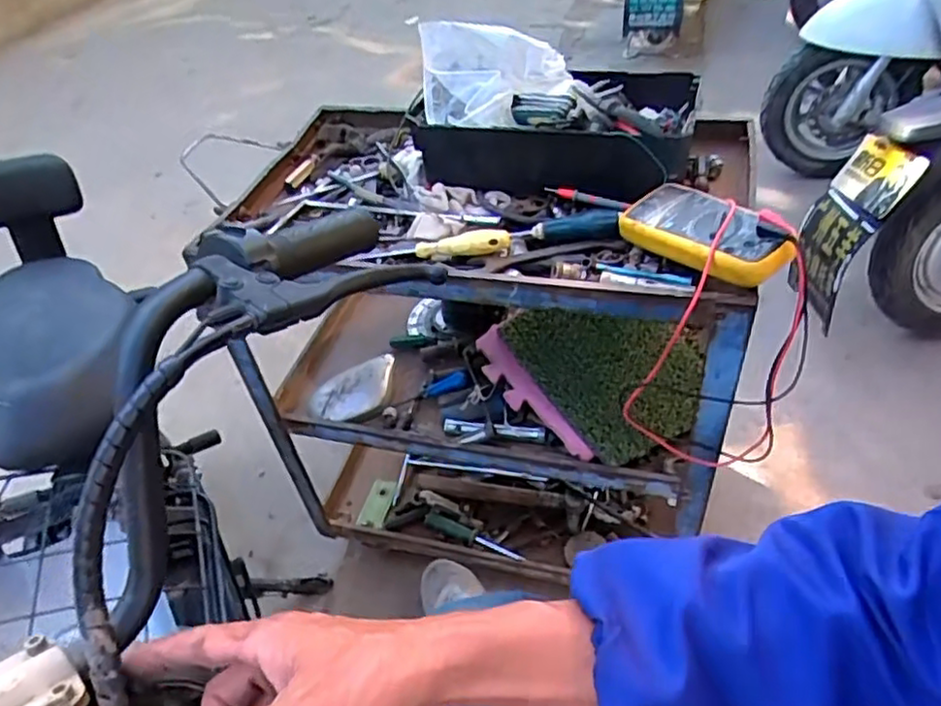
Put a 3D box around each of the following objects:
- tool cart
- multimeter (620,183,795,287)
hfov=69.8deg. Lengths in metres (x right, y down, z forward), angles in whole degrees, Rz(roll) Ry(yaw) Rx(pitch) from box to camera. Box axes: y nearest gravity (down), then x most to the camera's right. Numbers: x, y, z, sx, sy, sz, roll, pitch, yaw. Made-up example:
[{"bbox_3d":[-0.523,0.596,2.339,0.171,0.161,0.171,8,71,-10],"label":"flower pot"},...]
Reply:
[{"bbox_3d":[0.042,0.018,1.060,0.651,0.628,0.364,6,45,16],"label":"tool cart"},{"bbox_3d":[0.236,-0.122,0.679,0.086,0.040,0.174,-40,45,-13],"label":"multimeter"}]

